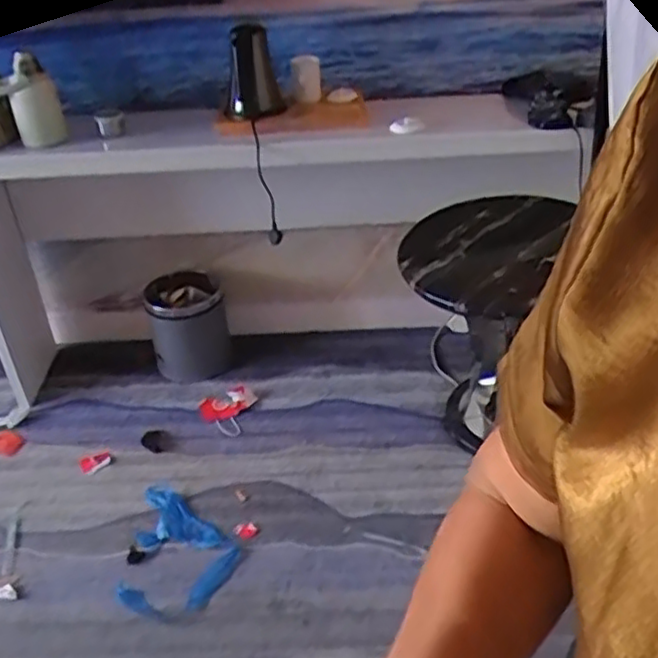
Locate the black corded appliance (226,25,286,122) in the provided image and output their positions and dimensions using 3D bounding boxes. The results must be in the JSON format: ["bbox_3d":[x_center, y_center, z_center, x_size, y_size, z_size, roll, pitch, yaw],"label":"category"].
[{"bbox_3d":[-0.187,-0.619,1.658,0.136,0.213,0.131,-7,35,-6],"label":"black corded appliance"}]

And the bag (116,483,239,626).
[{"bbox_3d":[-0.365,0.494,1.522,0.320,0.036,0.247,26,44,35],"label":"bag"}]

